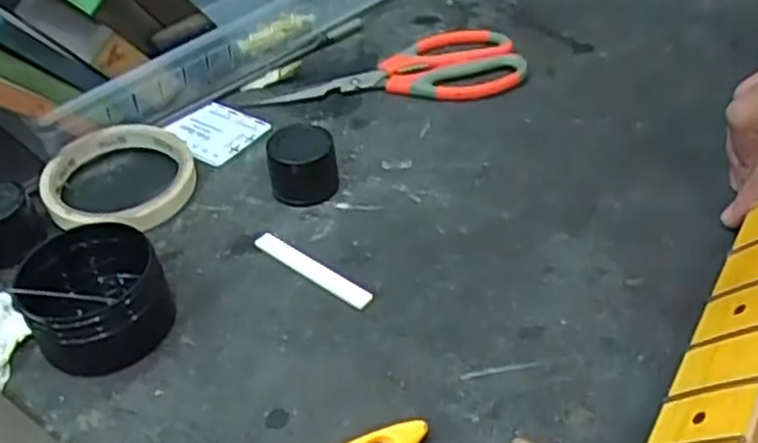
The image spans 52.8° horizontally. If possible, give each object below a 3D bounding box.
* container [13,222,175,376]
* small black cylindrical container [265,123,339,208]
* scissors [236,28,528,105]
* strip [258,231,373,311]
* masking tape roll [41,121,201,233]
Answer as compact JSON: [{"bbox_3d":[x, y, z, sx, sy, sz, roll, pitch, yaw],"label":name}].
[{"bbox_3d":[-0.142,0.036,0.385,0.067,0.039,0.062,-3,41,3],"label":"container"},{"bbox_3d":[-0.048,-0.037,0.466,0.041,0.032,0.044,-3,41,3],"label":"small black cylindrical container"},{"bbox_3d":[0.008,-0.104,0.558,0.191,0.017,0.086,-13,42,-10],"label":"scissors"},{"bbox_3d":[-0.036,0.025,0.417,0.080,0.004,0.012,24,49,30],"label":"strip"},{"bbox_3d":[-0.163,-0.028,0.481,0.091,0.018,0.092,-3,41,3],"label":"masking tape roll"}]

